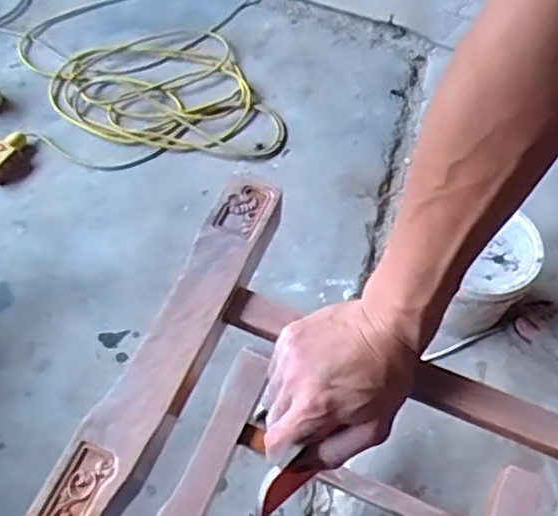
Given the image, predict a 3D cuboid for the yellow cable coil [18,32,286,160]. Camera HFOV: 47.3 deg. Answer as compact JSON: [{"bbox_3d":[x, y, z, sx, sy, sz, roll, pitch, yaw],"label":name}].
[{"bbox_3d":[-0.288,-0.372,1.396,0.613,0.044,0.349,5,60,4],"label":"yellow cable coil"}]

